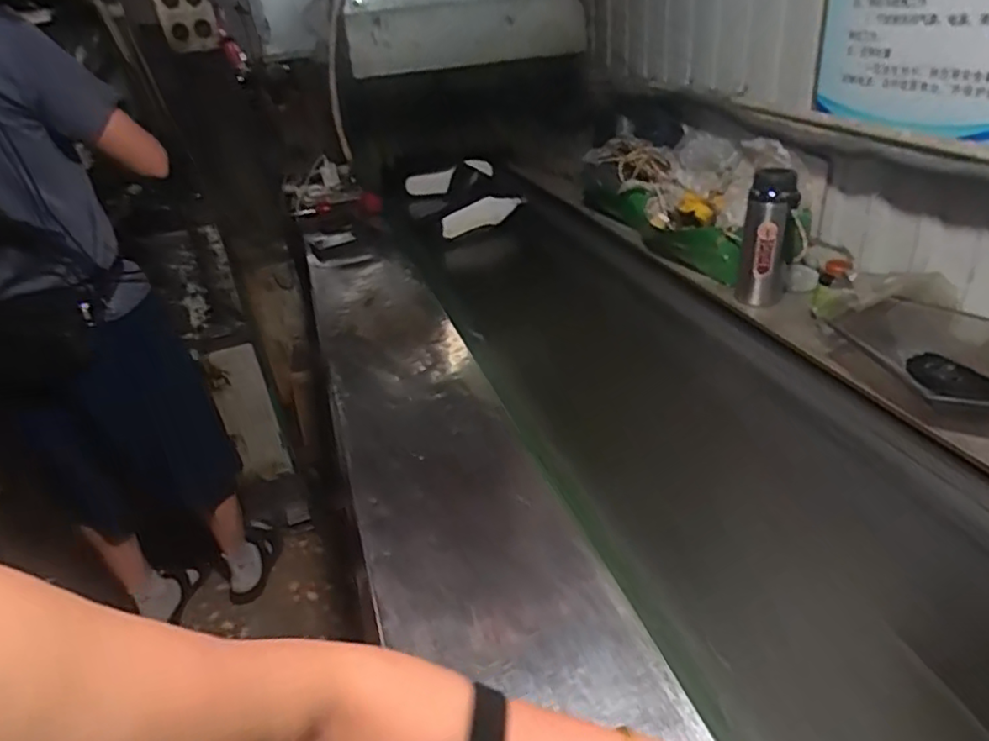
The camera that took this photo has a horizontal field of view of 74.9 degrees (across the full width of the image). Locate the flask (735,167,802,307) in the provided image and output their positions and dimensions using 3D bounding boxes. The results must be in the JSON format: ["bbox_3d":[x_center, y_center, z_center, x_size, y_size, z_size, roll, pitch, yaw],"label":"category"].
[{"bbox_3d":[0.473,-0.227,1.120,0.076,0.223,0.080,5,33,18],"label":"flask"}]

